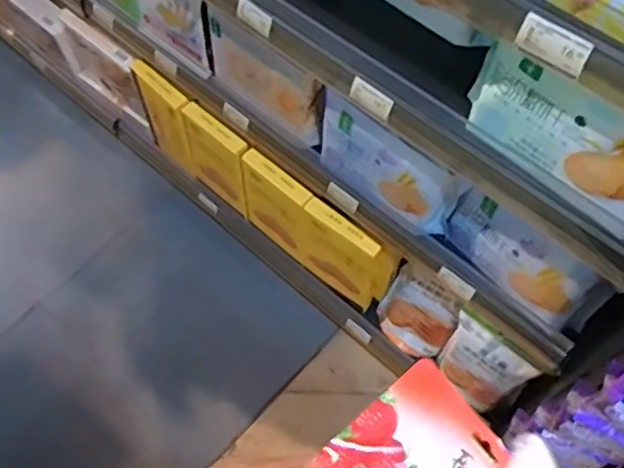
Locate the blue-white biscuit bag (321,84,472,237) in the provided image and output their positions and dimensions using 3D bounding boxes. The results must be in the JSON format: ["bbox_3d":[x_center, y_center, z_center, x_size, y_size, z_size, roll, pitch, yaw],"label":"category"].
[{"bbox_3d":[0.115,-0.105,1.031,0.259,0.186,0.036,36,68,18],"label":"blue-white biscuit bag"}]

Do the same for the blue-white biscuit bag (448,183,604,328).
[{"bbox_3d":[0.300,0.031,0.944,0.038,0.167,0.229,-41,69,-19],"label":"blue-white biscuit bag"}]

